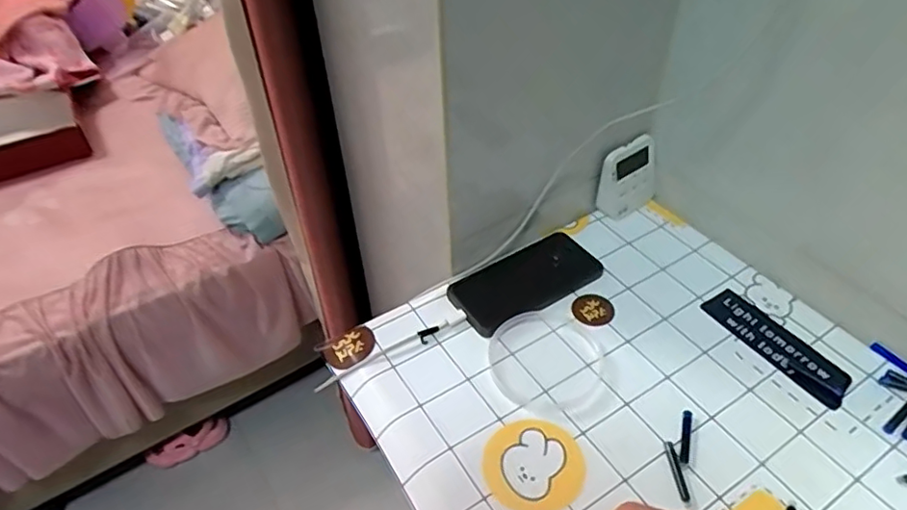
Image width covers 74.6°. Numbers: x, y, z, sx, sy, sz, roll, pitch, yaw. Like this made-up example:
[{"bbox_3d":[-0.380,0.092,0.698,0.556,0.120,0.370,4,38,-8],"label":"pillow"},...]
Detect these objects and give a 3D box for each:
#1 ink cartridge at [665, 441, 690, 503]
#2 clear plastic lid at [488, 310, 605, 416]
[{"bbox_3d":[0.170,0.164,0.451,0.008,0.004,0.047,-2,44,0],"label":"ink cartridge"},{"bbox_3d":[0.084,0.093,0.535,0.099,0.007,0.104,-1,44,1],"label":"clear plastic lid"}]

